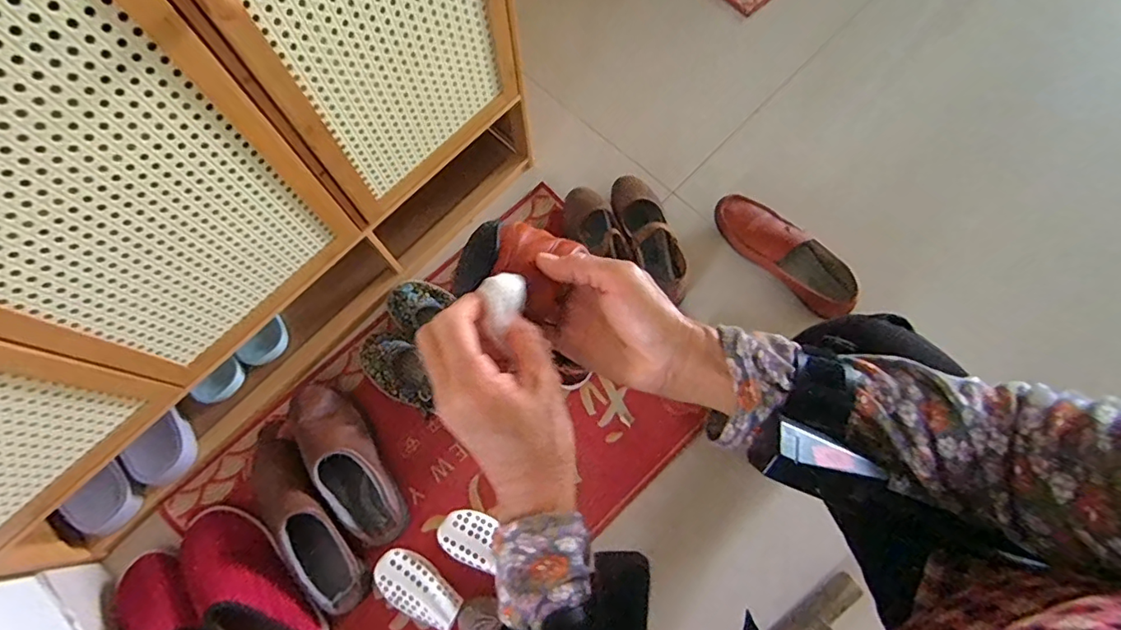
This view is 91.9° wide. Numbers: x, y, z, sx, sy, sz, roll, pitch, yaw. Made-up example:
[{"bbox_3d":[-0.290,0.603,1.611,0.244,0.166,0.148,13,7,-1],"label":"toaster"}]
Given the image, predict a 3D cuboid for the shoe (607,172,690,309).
[{"bbox_3d":[0.146,-0.131,0.885,0.083,0.059,0.233,-21,74,-6],"label":"shoe"}]

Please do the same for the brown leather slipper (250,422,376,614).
[{"bbox_3d":[-0.365,0.281,0.752,0.097,0.076,0.281,-36,76,-10],"label":"brown leather slipper"}]

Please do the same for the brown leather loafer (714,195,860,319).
[{"bbox_3d":[0.357,-0.101,0.871,0.078,0.066,0.255,-43,77,-12],"label":"brown leather loafer"}]

